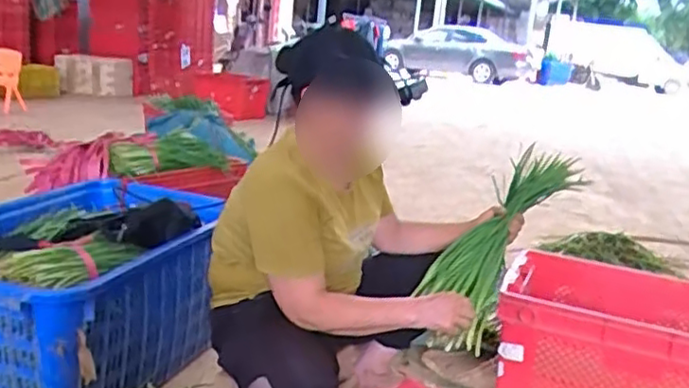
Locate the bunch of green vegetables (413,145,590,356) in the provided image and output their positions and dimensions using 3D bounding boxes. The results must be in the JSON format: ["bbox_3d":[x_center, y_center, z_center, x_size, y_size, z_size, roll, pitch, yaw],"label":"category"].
[{"bbox_3d":[0.337,0.107,1.451,0.159,0.092,0.523,19,56,40],"label":"bunch of green vegetables"}]

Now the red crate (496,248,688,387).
[{"bbox_3d":[0.699,0.401,1.638,0.615,0.293,0.394,10,16,19],"label":"red crate"}]

